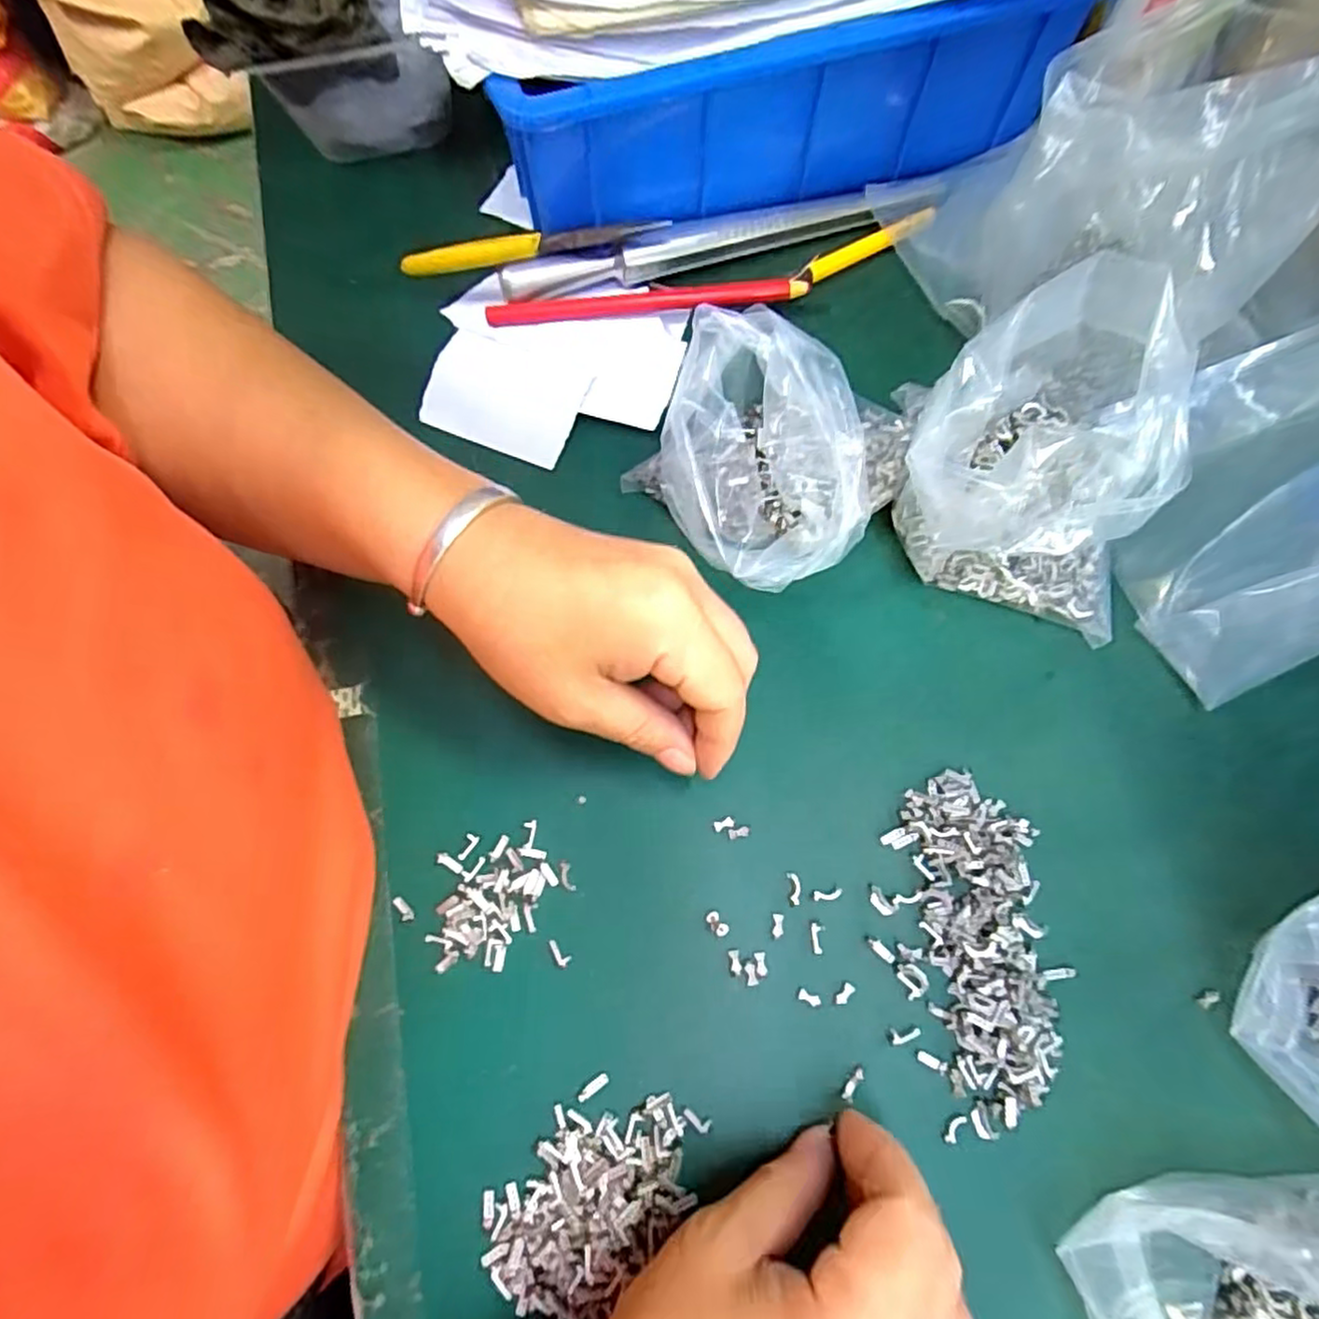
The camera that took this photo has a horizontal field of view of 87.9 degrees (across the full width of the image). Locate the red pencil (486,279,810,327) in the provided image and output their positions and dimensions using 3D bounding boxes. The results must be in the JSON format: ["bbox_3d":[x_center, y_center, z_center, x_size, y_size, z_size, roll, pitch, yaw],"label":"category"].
[{"bbox_3d":[-0.006,-0.175,0.338,0.154,0.014,0.008,-5,72,-1],"label":"red pencil"}]

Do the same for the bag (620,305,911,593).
[{"bbox_3d":[0.045,-0.086,0.290,0.102,0.057,0.107,37,76,11],"label":"bag"}]

